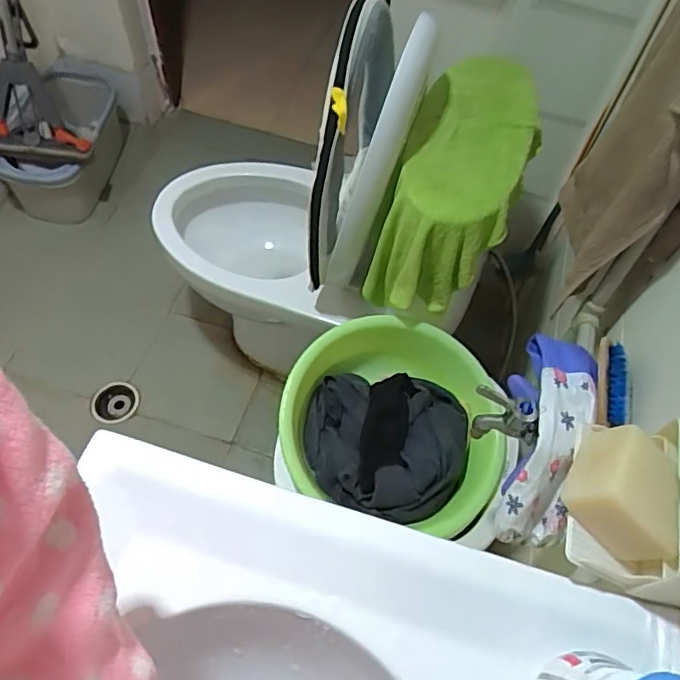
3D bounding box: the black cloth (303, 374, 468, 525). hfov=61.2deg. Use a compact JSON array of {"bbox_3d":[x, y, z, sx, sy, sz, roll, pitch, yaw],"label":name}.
[{"bbox_3d":[0.069,0.153,0.859,0.238,0.050,0.221,9,58,2],"label":"black cloth"}]

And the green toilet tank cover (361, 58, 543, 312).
[{"bbox_3d":[0.175,-0.218,0.904,0.176,0.225,0.344,20,59,8],"label":"green toilet tank cover"}]

